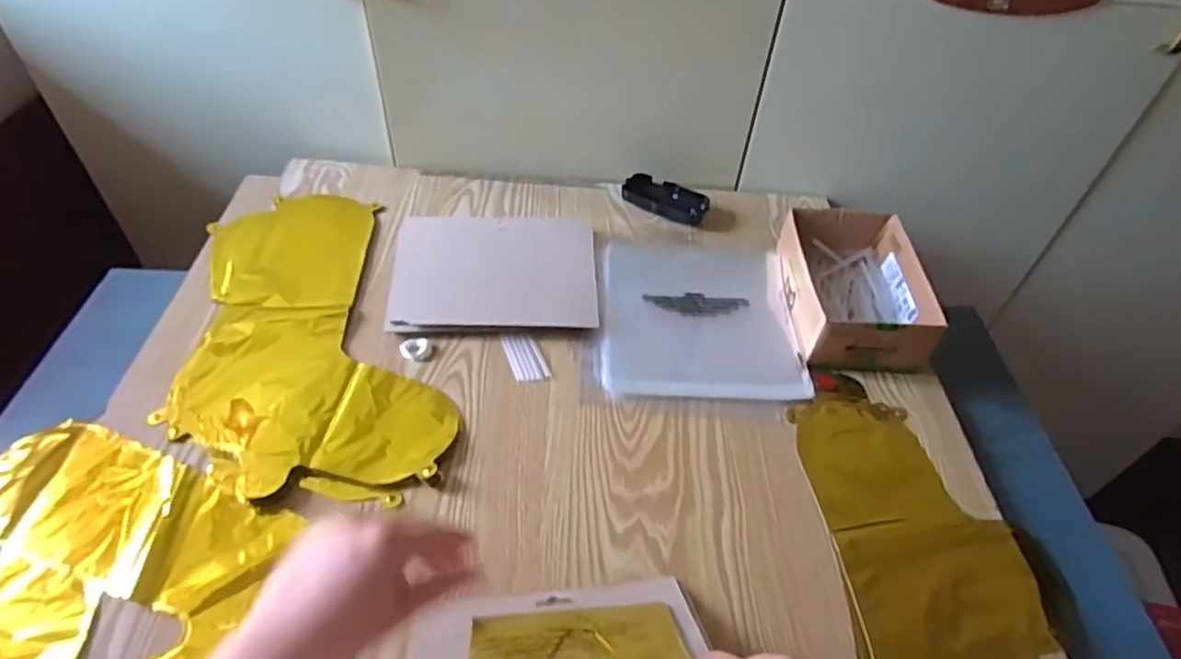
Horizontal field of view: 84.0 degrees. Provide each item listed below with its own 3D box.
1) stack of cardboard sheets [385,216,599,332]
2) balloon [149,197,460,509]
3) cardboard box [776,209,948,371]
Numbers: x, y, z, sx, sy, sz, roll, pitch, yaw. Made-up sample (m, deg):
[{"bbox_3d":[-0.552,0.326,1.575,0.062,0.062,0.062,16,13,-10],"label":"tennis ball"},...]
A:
[{"bbox_3d":[-0.105,-0.074,0.733,0.217,0.012,0.185,-2,48,-7],"label":"stack of cardboard sheets"},{"bbox_3d":[-0.294,0.000,0.653,0.220,0.011,0.410,-16,51,-19],"label":"balloon"},{"bbox_3d":[0.279,-0.044,0.702,0.134,0.068,0.188,1,48,-5],"label":"cardboard box"}]

